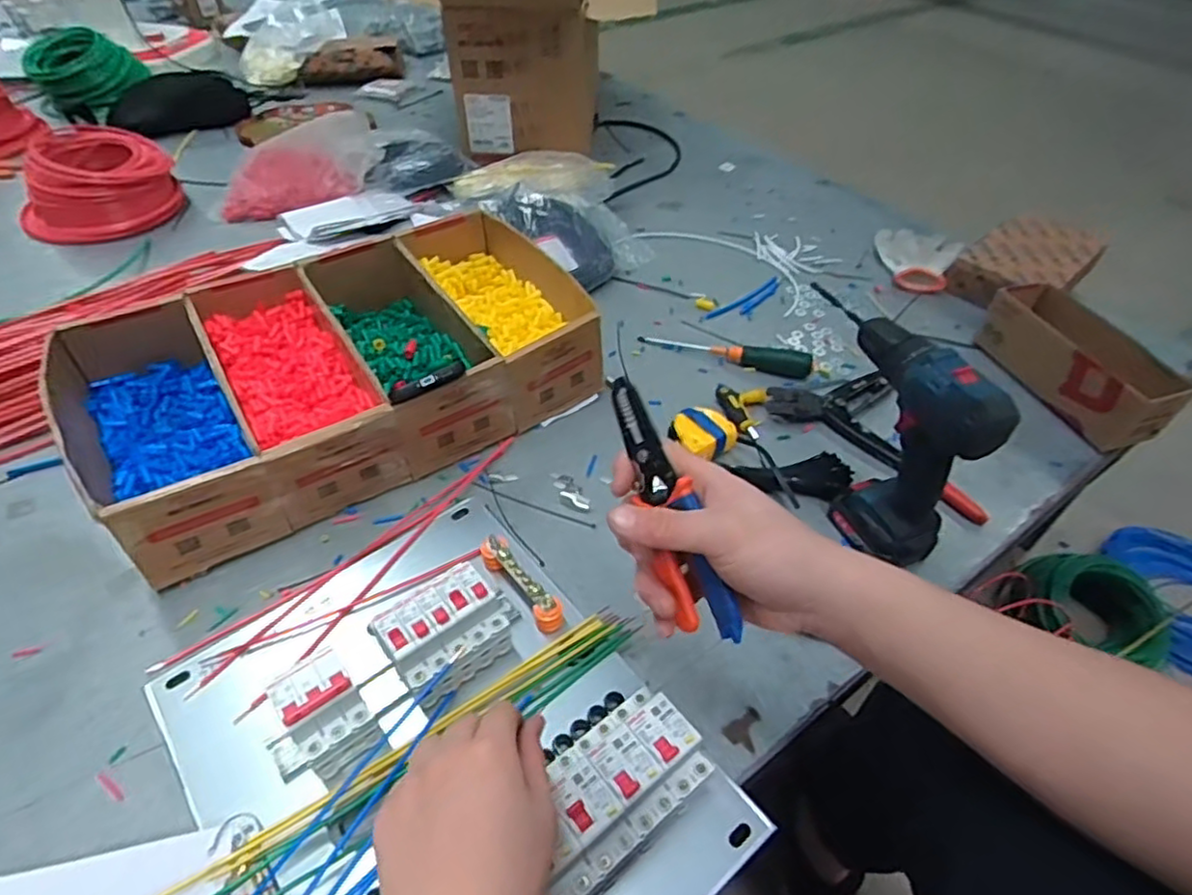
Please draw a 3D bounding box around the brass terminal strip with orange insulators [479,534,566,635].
[{"bbox_3d":[-0.065,0.122,0.606,0.027,0.043,0.100,-32,56,-27],"label":"brass terminal strip with orange insulators"}]

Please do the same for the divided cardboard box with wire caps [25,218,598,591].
[{"bbox_3d":[-0.281,-0.095,0.765,0.531,0.113,0.322,-29,54,-25],"label":"divided cardboard box with wire caps"}]

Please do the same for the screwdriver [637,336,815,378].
[{"bbox_3d":[0.173,-0.128,0.882,0.226,0.026,0.039,14,49,11],"label":"screwdriver"}]

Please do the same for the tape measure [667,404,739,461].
[{"bbox_3d":[0.118,-0.014,0.754,0.072,0.040,0.067,-35,55,-28],"label":"tape measure"}]

